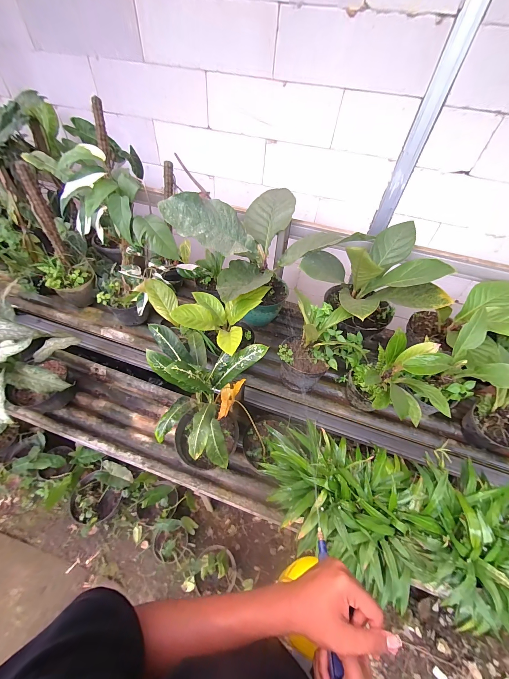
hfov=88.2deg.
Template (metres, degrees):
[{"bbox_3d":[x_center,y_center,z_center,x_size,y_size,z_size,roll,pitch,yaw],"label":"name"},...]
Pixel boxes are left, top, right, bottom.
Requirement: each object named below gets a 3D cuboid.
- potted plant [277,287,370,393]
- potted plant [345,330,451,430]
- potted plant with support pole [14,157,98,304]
[{"bbox_3d":[0.225,0.039,0.917,0.284,0.259,0.222,26,52,17],"label":"potted plant"},{"bbox_3d":[0.424,0.150,0.808,0.198,0.288,0.280,2,49,-3],"label":"potted plant"},{"bbox_3d":[-0.776,-0.349,1.012,0.166,0.495,0.165,-35,60,-30],"label":"potted plant with support pole"}]

